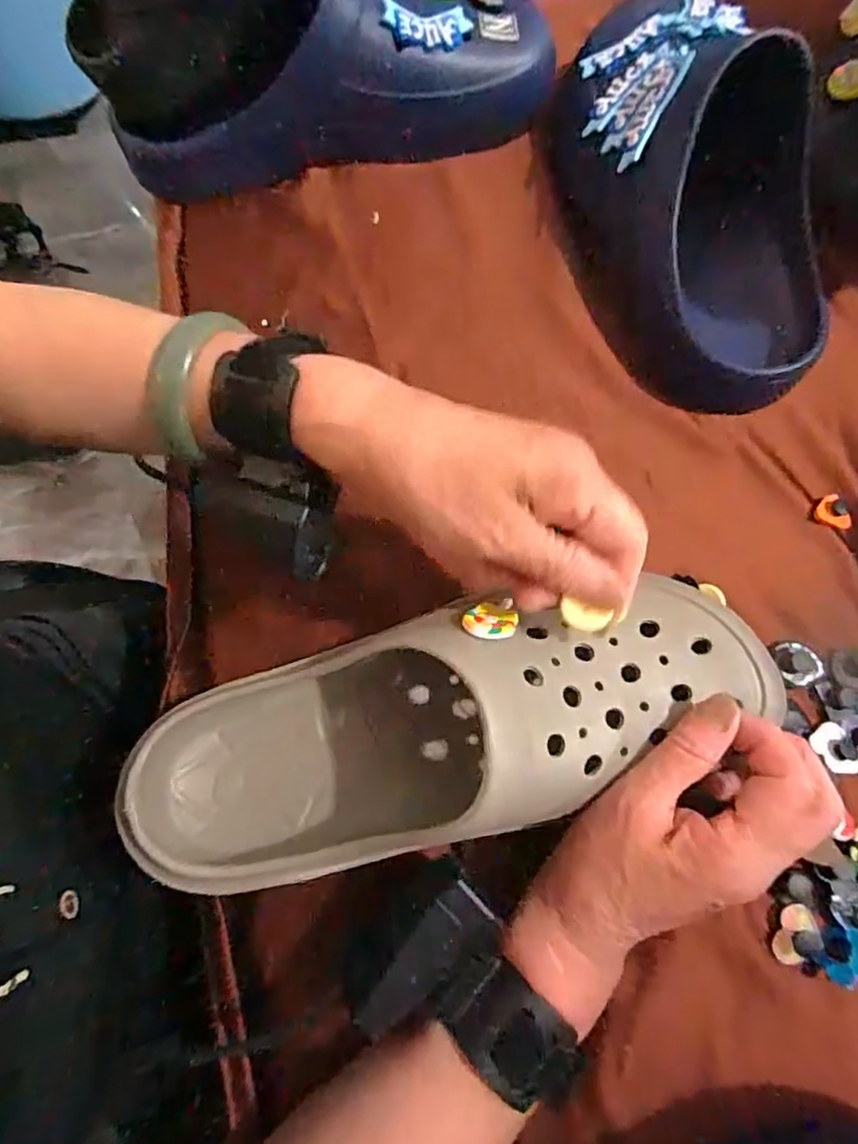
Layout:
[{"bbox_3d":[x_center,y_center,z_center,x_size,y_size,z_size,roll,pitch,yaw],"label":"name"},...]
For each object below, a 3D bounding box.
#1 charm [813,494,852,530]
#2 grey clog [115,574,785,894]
[{"bbox_3d":[0.233,-0.035,0.356,0.021,0.004,0.018,17,74,5],"label":"charm"},{"bbox_3d":[0.004,0.069,0.272,0.285,0.082,0.099,-16,74,6],"label":"grey clog"}]

